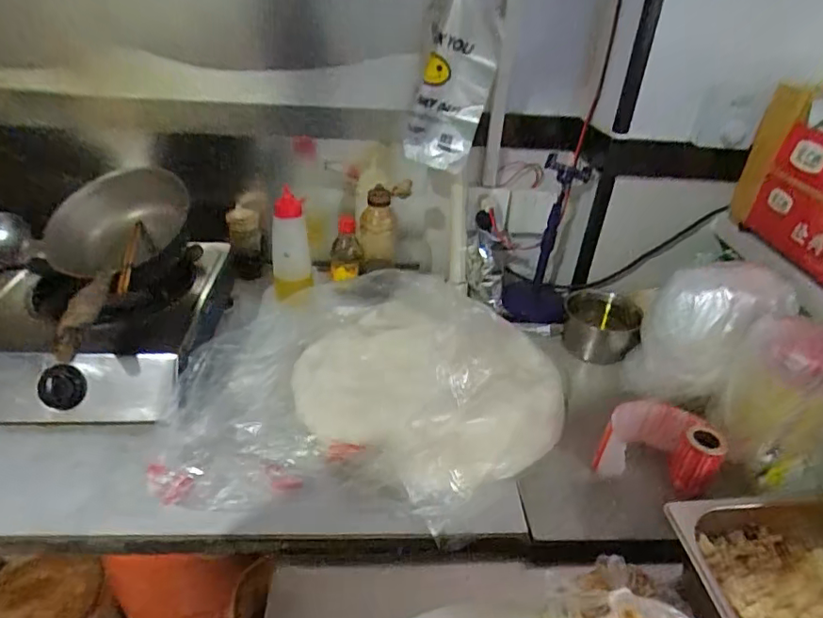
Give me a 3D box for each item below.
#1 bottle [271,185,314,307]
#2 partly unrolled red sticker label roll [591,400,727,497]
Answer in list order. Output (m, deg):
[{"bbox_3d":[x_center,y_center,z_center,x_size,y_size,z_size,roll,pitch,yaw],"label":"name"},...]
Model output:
[{"bbox_3d":[-0.213,-0.103,0.954,0.068,0.186,0.065,-5,35,-13],"label":"bottle"},{"bbox_3d":[0.321,0.177,0.713,0.143,0.074,0.096,10,34,9],"label":"partly unrolled red sticker label roll"}]

